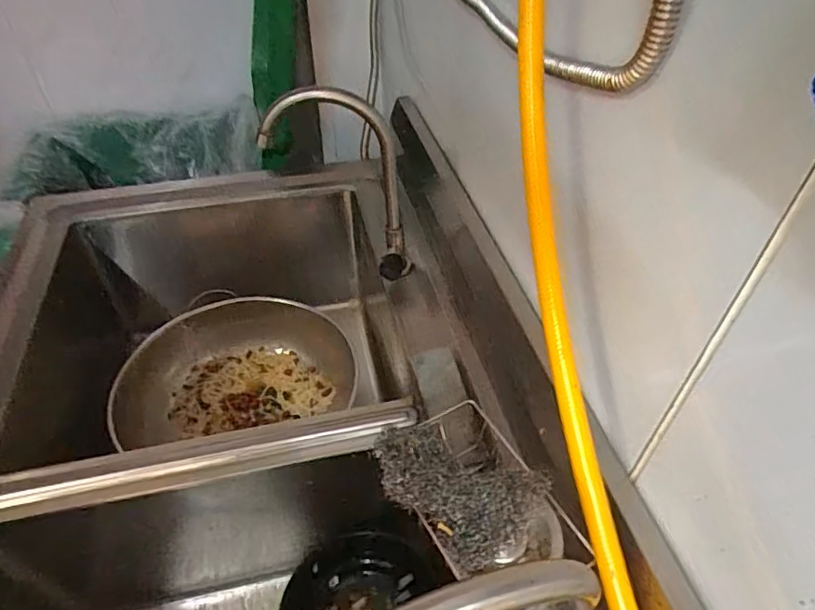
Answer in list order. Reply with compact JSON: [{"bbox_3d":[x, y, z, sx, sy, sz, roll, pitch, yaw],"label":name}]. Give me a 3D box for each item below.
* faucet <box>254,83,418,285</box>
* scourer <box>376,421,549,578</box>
[{"bbox_3d":[-0.084,-0.139,0.671,0.175,0.260,0.057,0,45,0],"label":"faucet"},{"bbox_3d":[0.032,0.133,0.403,0.123,0.033,0.080,28,51,25],"label":"scourer"}]

